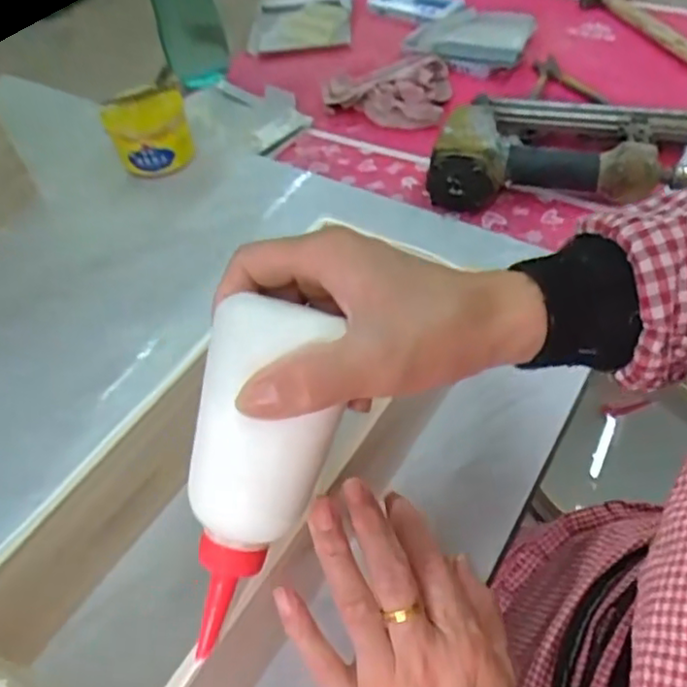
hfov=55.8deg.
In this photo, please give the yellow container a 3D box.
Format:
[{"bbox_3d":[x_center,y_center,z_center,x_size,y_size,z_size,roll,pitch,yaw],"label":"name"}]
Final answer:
[{"bbox_3d":[-0.195,-0.215,0.656,0.078,0.067,0.069,-22,52,-12],"label":"yellow container"}]

